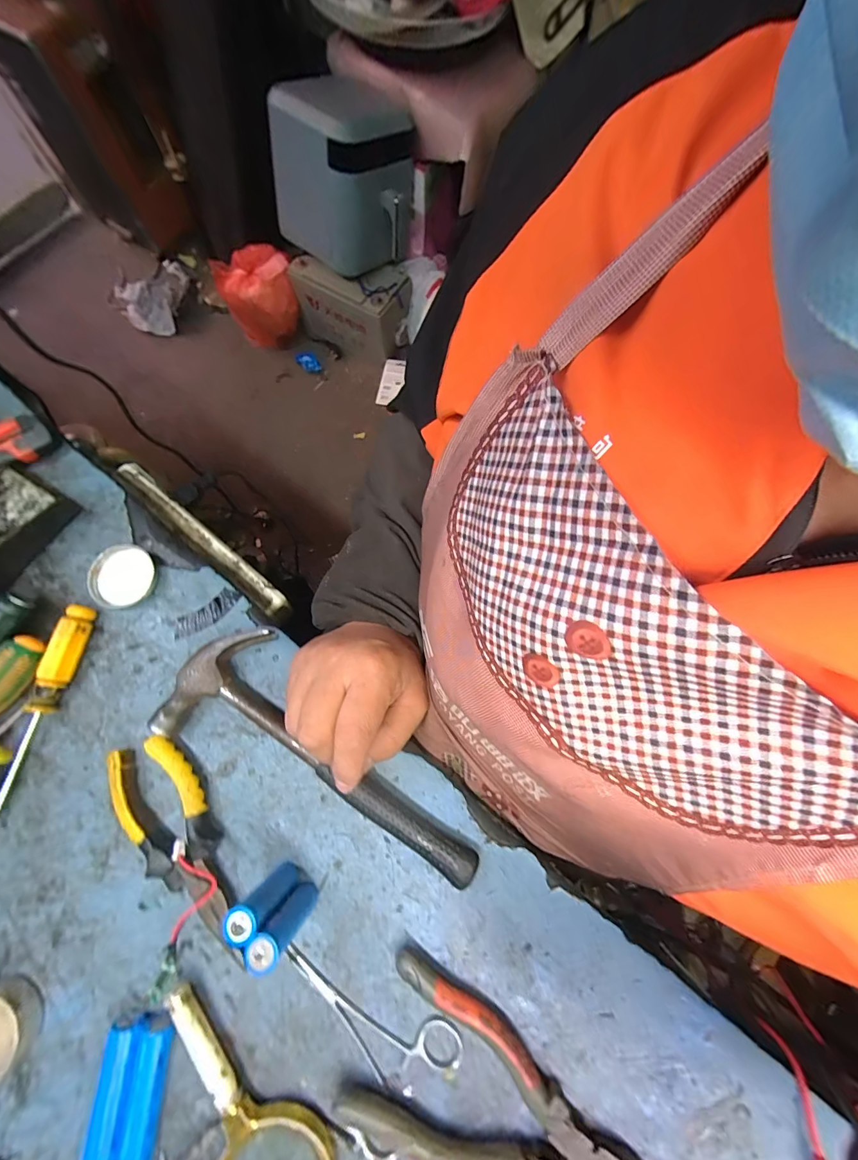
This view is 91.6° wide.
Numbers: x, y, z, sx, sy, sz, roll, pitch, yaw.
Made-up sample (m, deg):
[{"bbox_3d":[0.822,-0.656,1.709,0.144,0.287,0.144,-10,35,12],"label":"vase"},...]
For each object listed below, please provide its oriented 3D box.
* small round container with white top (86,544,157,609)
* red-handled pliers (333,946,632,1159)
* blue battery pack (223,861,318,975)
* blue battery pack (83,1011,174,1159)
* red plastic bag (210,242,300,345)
[{"bbox_3d":[-0.248,-0.003,0.338,0.046,0.013,0.050,1,73,-2],"label":"small round container with white top"},{"bbox_3d":[0.044,0.325,0.249,0.189,0.017,0.090,30,74,7],"label":"red-handled pliers"},{"bbox_3d":[-0.094,0.202,0.255,0.037,0.068,0.021,40,76,9],"label":"blue battery pack"},{"bbox_3d":[-0.174,0.300,0.246,0.038,0.018,0.071,3,73,-1],"label":"blue battery pack"},{"bbox_3d":[-0.529,-0.895,1.304,0.219,0.173,0.219,-26,76,-10],"label":"red plastic bag"}]

